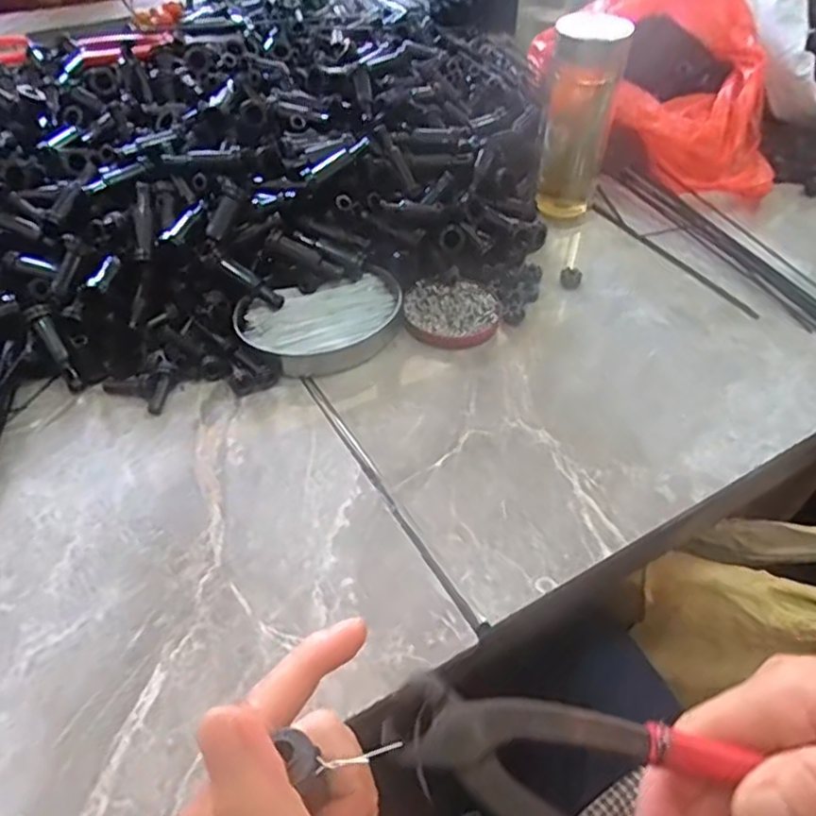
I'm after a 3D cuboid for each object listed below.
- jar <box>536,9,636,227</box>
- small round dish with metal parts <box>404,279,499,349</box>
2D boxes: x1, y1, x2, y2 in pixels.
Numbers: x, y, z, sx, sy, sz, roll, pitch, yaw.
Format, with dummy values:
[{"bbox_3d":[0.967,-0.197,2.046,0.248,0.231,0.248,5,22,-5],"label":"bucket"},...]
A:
[{"bbox_3d":[0.155,-0.261,0.620,0.060,0.178,0.059,1,47,-1],"label":"jar"},{"bbox_3d":[0.037,-0.081,0.560,0.077,0.013,0.071,1,47,-1],"label":"small round dish with metal parts"}]

